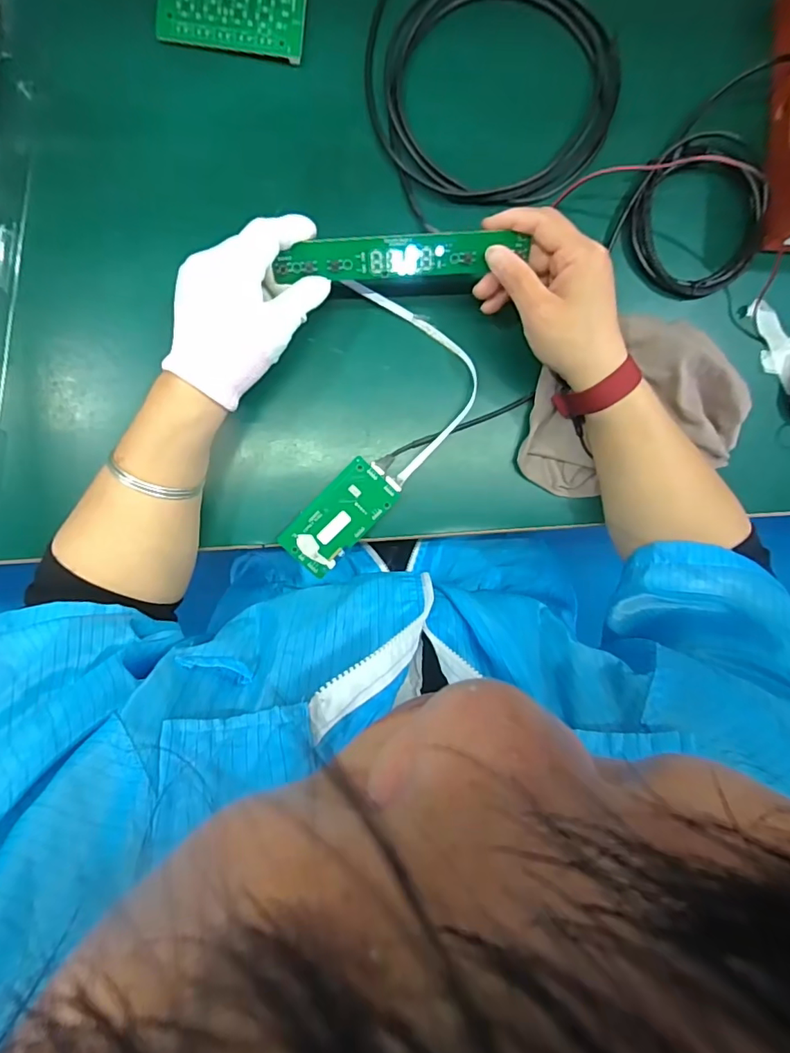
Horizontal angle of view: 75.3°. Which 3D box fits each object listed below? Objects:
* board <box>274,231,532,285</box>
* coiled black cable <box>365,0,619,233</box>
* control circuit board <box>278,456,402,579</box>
[{"bbox_3d":[0.003,-0.186,0.356,0.169,0.006,0.029,-3,132,0],"label":"board"},{"bbox_3d":[0.072,-0.361,0.393,0.192,0.021,0.216,-20,97,-3],"label":"coiled black cable"},{"bbox_3d":[-0.044,-0.008,0.420,0.049,0.014,0.099,44,90,-7],"label":"control circuit board"}]

